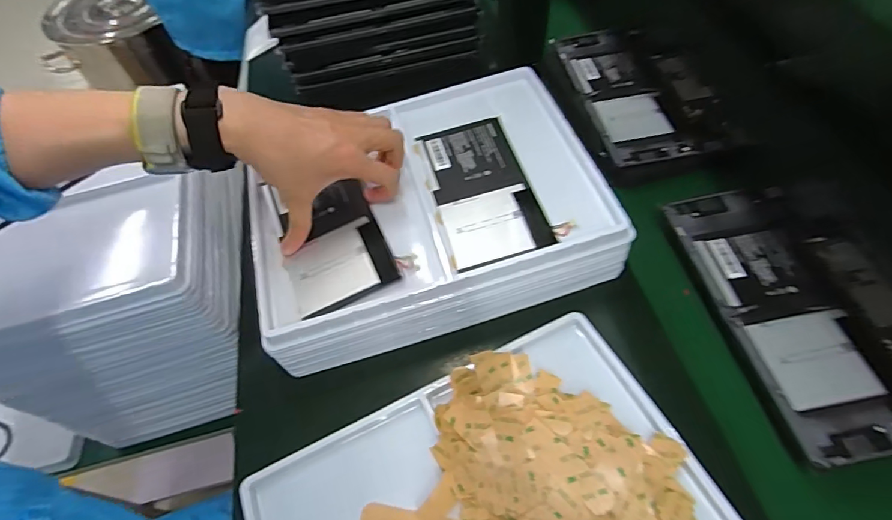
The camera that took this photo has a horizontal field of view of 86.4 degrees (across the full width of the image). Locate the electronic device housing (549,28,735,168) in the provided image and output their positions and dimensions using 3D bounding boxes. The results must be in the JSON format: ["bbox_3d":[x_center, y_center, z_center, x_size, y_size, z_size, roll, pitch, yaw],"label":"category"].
[{"bbox_3d":[0.246,-0.216,0.594,0.157,0.010,0.251,-10,56,-2],"label":"electronic device housing"}]

